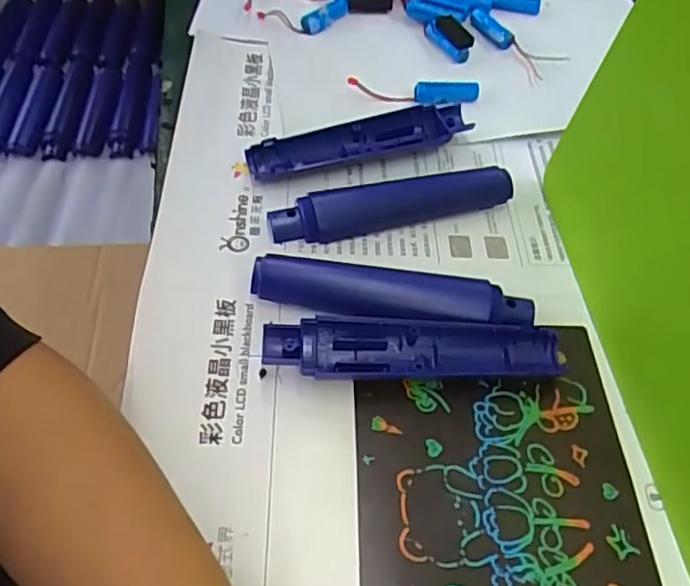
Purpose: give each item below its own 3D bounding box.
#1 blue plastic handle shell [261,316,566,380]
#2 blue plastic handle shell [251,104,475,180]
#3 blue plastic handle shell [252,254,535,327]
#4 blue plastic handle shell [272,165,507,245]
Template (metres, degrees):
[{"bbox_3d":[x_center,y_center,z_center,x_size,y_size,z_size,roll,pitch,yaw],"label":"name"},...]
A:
[{"bbox_3d":[0.039,0.033,0.361,0.167,0.020,0.037,2,51,-4],"label":"blue plastic handle shell"},{"bbox_3d":[0.010,-0.112,0.470,0.165,0.025,0.038,-15,55,-14],"label":"blue plastic handle shell"},{"bbox_3d":[0.028,0.001,0.382,0.165,0.016,0.034,5,51,-1],"label":"blue plastic handle shell"},{"bbox_3d":[0.031,-0.059,0.425,0.164,0.020,0.029,-11,53,-14],"label":"blue plastic handle shell"}]

